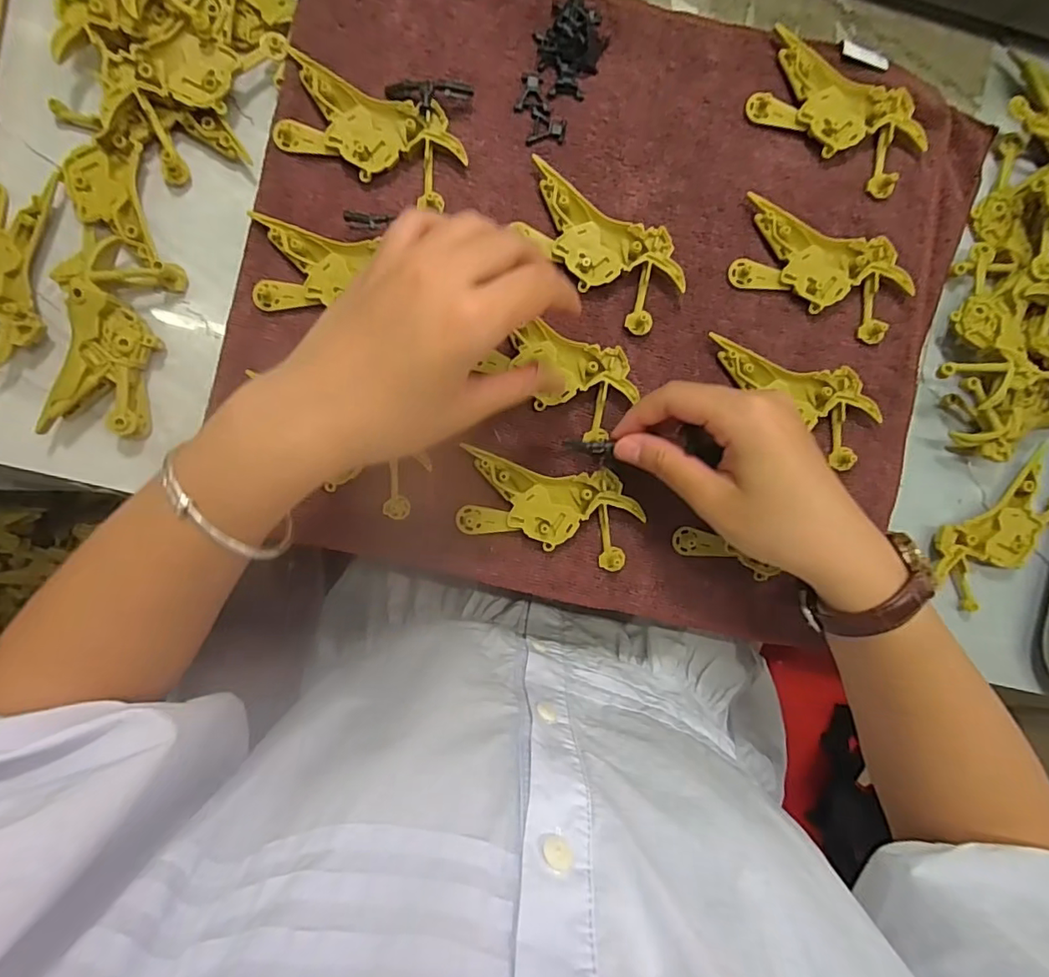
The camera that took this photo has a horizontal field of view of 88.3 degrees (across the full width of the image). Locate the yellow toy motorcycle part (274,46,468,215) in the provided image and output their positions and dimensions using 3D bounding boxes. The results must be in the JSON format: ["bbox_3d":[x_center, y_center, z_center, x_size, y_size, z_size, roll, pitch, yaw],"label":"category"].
[{"bbox_3d":[-0.081,-0.191,0.292,0.094,0.009,0.049,21,90,-4],"label":"yellow toy motorcycle part"}]

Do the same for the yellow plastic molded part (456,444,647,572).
[{"bbox_3d":[0.014,0.010,0.304,0.097,0.010,0.050,15,91,-4],"label":"yellow plastic molded part"}]

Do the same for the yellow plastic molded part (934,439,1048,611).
[{"bbox_3d":[0.286,0.025,0.327,0.091,0.013,0.048,-44,94,-1],"label":"yellow plastic molded part"}]

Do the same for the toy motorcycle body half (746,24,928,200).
[{"bbox_3d":[0.179,-0.216,0.311,0.103,0.012,0.049,30,90,-4],"label":"toy motorcycle body half"}]

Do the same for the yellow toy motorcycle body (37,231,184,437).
[{"bbox_3d":[-0.218,-0.077,0.284,0.045,0.024,0.099,13,91,-4],"label":"yellow toy motorcycle body"}]

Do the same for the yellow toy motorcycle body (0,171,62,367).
[{"bbox_3d":[-0.274,-0.115,0.285,0.046,0.013,0.102,13,91,-4],"label":"yellow toy motorcycle body"}]

